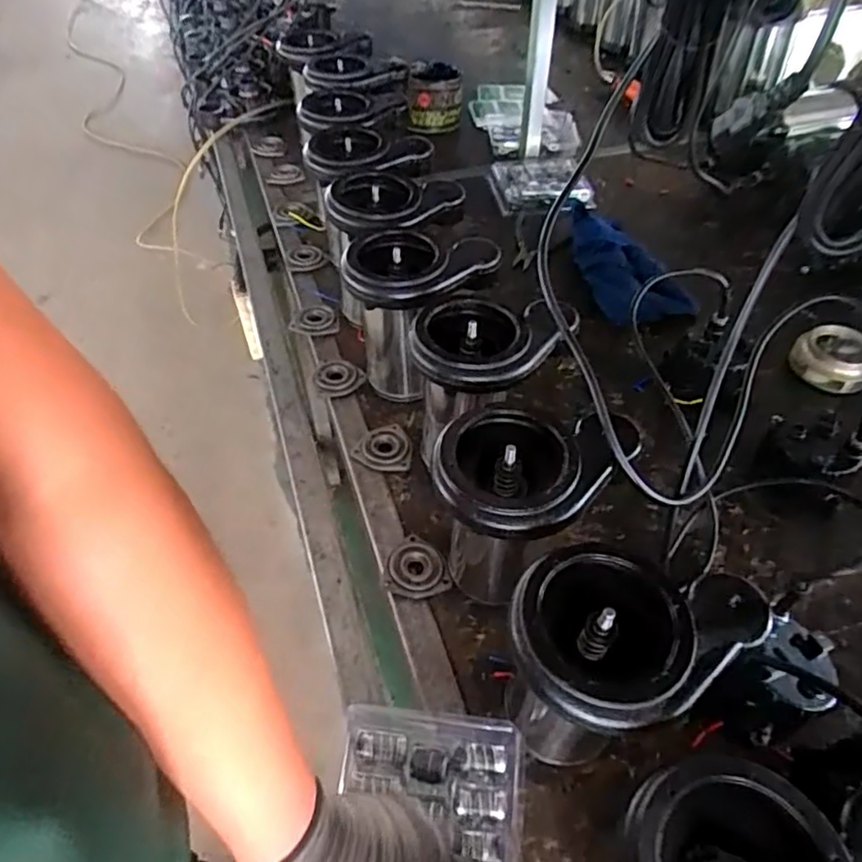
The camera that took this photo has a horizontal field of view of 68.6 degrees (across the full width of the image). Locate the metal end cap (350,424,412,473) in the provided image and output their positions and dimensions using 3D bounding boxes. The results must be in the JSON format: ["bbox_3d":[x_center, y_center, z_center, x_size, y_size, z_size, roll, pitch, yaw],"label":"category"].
[{"bbox_3d":[-0.056,0.020,0.741,0.066,0.015,0.061,1,49,-1],"label":"metal end cap"}]

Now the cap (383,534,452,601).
[{"bbox_3d":[-0.012,0.137,0.636,0.063,0.012,0.065,1,49,-1],"label":"cap"}]

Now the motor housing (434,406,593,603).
[{"bbox_3d":[0.060,0.080,0.567,0.113,0.184,0.117,1,49,-1],"label":"motor housing"}]

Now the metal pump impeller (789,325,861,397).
[{"bbox_3d":[0.530,-0.098,0.829,0.101,0.038,0.104,23,52,18],"label":"metal pump impeller"}]

